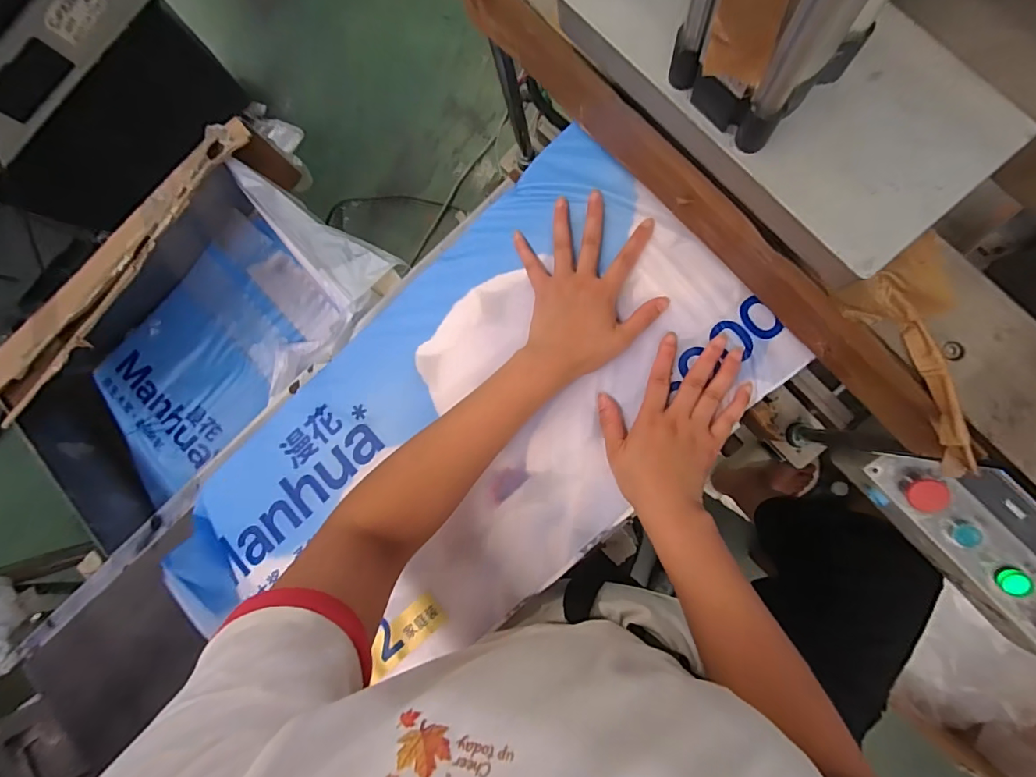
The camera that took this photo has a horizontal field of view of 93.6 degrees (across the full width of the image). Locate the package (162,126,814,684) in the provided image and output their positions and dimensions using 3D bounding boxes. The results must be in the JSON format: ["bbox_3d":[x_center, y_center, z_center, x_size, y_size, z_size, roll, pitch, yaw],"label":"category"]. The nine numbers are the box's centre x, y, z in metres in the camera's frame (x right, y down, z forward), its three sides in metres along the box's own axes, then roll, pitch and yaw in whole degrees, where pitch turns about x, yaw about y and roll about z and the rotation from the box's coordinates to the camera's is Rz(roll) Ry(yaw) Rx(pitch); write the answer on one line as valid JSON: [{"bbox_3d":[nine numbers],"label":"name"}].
[{"bbox_3d":[-0.062,0.060,0.482,0.605,0.027,0.306,-43,82,5],"label":"package"}]

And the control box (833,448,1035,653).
[{"bbox_3d":[0.598,0.148,0.568,0.311,0.115,0.210,45,94,8],"label":"control box"}]

